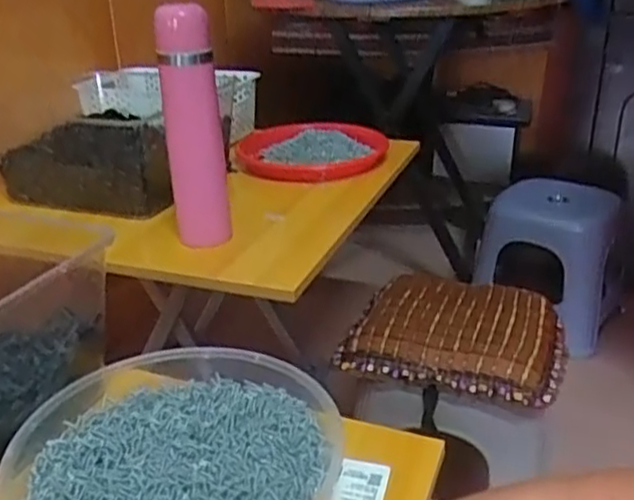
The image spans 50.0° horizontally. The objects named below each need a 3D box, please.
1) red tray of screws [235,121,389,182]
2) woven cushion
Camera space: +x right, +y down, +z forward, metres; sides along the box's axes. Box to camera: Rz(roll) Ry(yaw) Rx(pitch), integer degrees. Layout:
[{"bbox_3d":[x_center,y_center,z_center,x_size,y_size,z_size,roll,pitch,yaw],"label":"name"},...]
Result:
[{"bbox_3d":[-0.010,-0.168,1.130,0.247,0.040,0.205,3,26,8],"label":"red tray of screws"},{"bbox_3d":[0.205,0.118,1.001,0.298,0.037,0.252,9,27,19],"label":"woven cushion"}]

